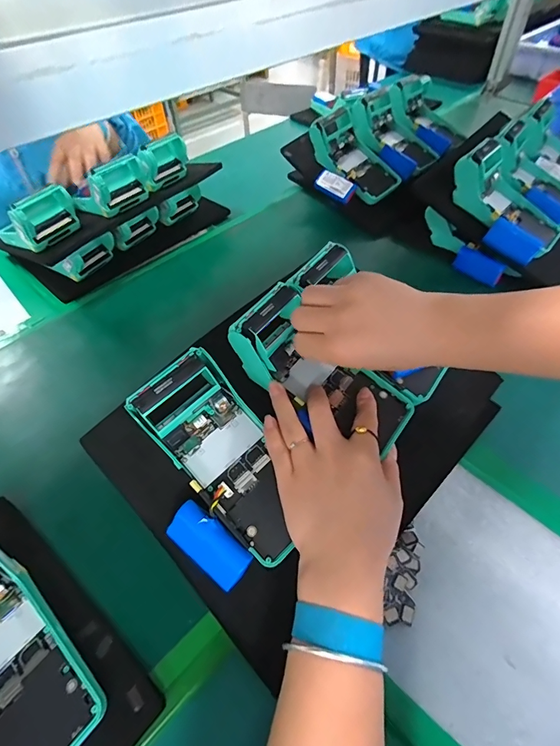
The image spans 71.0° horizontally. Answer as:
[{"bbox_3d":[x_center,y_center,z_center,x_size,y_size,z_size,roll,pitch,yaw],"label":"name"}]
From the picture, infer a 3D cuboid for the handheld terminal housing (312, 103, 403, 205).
[{"bbox_3d":[0.129,-0.388,0.690,0.088,0.102,0.169,-34,56,-23],"label":"handheld terminal housing"}]

